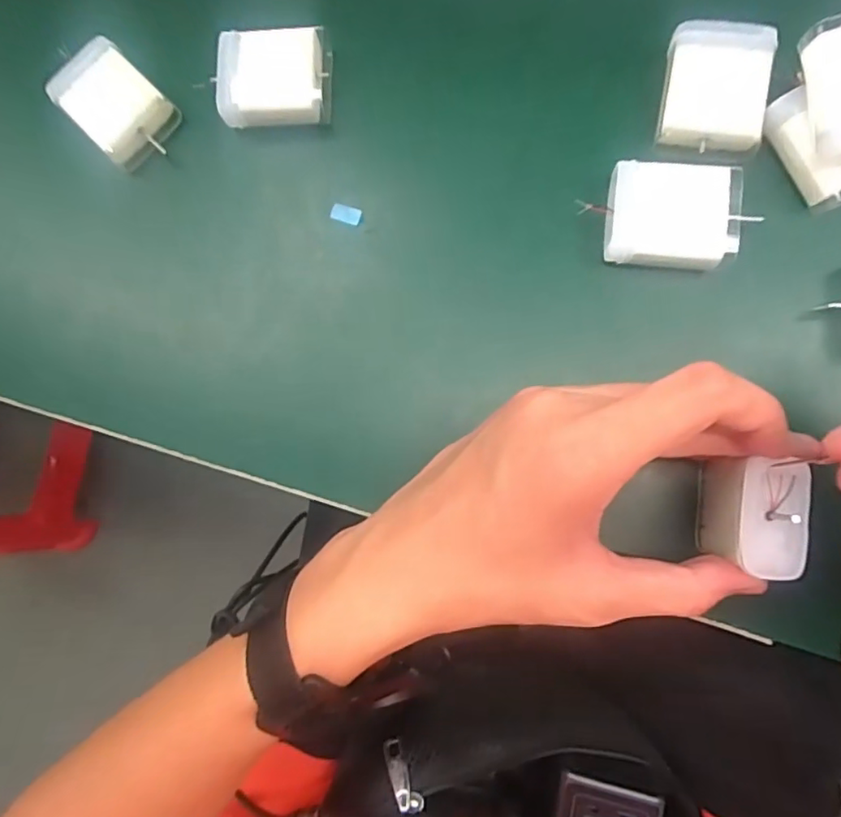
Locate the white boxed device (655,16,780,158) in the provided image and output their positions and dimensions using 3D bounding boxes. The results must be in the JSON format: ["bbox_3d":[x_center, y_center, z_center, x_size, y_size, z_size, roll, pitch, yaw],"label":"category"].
[{"bbox_3d":[0.126,-0.138,0.242,0.042,0.012,0.053,7,84,8],"label":"white boxed device"}]

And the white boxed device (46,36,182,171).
[{"bbox_3d":[-0.151,-0.149,0.279,0.053,0.023,0.040,44,90,10],"label":"white boxed device"}]

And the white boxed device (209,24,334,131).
[{"bbox_3d":[-0.069,-0.157,0.266,0.051,0.017,0.040,0,83,7],"label":"white boxed device"}]

